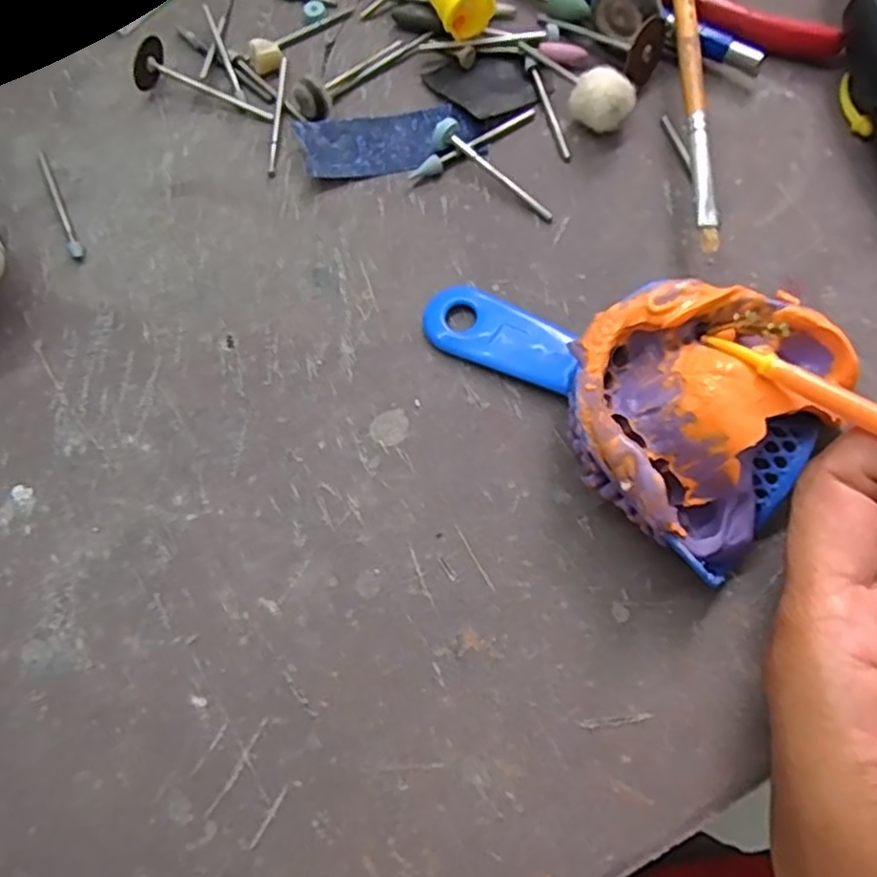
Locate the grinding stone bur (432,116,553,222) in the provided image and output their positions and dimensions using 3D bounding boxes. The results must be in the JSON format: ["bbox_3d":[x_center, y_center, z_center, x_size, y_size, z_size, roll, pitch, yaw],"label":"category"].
[{"bbox_3d":[0.018,-0.085,0.222,0.046,0.008,0.010,37,77,12],"label":"grinding stone bur"}]

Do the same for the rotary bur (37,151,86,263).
[{"bbox_3d":[-0.123,-0.076,0.227,0.005,0.004,0.047,-27,74,-7],"label":"rotary bur"}]

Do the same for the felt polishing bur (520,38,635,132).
[{"bbox_3d":[0.041,-0.113,0.226,0.044,0.015,0.014,38,78,12],"label":"felt polishing bur"}]

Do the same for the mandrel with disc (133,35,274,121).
[{"bbox_3d":[-0.078,-0.115,0.233,0.045,0.013,0.015,27,75,10],"label":"mandrel with disc"}]

